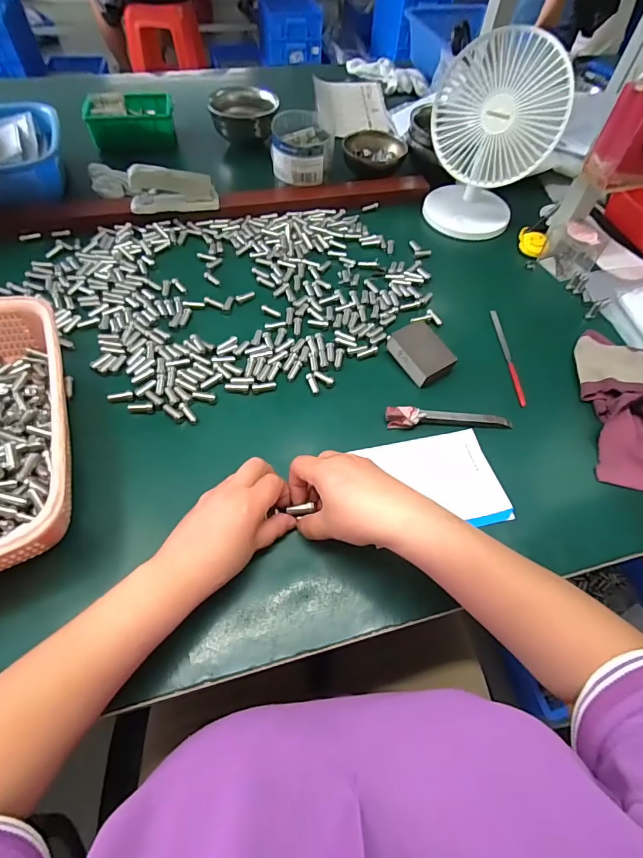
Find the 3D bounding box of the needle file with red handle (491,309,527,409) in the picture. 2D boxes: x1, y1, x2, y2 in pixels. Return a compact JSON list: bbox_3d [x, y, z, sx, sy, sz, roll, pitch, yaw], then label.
[{"bbox_3d":[0.233,-0.094,0.543,0.009,0.011,0.159,0,58,-2],"label":"needle file with red handle"}]

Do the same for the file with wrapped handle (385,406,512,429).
[{"bbox_3d":[0.139,-0.009,0.472,0.136,0.018,0.020,4,57,-2],"label":"file with wrapped handle"}]

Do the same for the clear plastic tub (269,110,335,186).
[{"bbox_3d":[-0.031,-0.456,0.713,0.097,0.085,0.115,0,57,-5],"label":"clear plastic tub"}]

